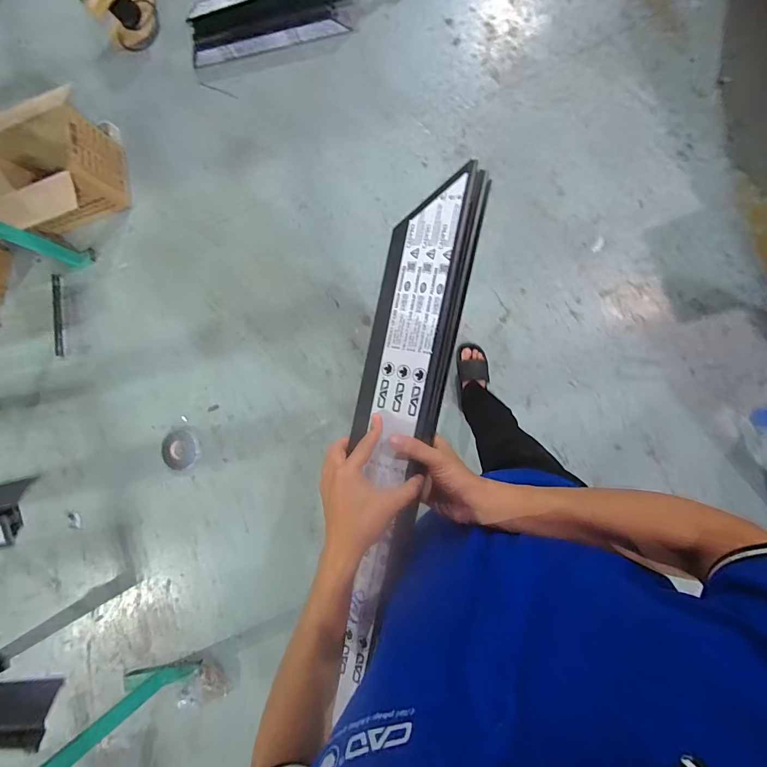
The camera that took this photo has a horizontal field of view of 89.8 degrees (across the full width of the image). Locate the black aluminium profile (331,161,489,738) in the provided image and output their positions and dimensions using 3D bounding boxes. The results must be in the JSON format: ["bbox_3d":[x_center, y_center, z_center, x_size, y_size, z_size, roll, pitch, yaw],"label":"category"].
[{"bbox_3d":[0.016,0.060,0.490,0.111,0.056,0.635,10,90,8],"label":"black aluminium profile"}]

